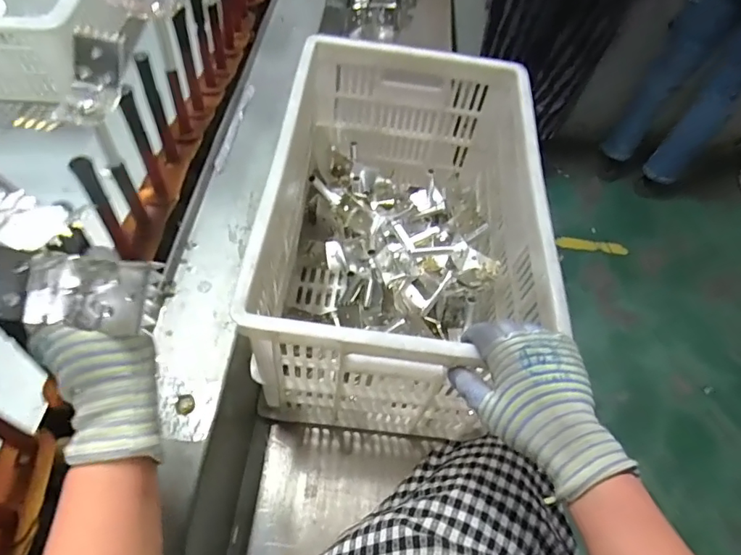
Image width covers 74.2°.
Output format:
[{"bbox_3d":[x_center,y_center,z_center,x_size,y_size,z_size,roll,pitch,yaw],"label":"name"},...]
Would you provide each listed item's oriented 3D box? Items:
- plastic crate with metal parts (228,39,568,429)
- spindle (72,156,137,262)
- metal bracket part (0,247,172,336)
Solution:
[{"bbox_3d":[0.041,-0.062,0.649,0.301,0.261,0.447,4,57,0],"label":"plastic crate with metal parts"},{"bbox_3d":[-0.257,-0.061,0.482,0.019,0.150,0.017,5,57,1],"label":"spindle"},{"bbox_3d":[-0.188,0.003,0.312,0.114,0.037,0.053,7,57,-9],"label":"metal bracket part"}]

